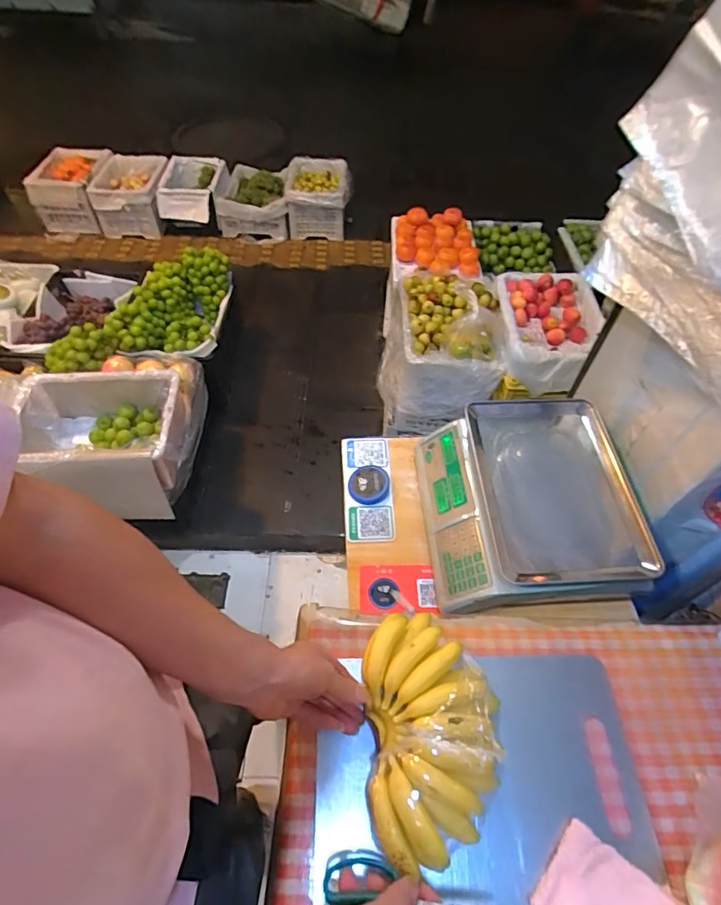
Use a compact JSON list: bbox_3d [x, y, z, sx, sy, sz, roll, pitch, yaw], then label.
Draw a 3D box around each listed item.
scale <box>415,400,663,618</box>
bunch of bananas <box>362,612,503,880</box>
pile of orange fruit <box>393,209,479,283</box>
[{"bbox_3d":[0.277,0.083,0.801,0.321,0.120,0.336,-2,54,-2],"label":"scale"},{"bbox_3d":[0.073,0.279,0.495,0.128,0.053,0.220,-2,54,-2],"label":"bunch of bananas"},{"bbox_3d":[0.260,-0.704,1.654,0.290,0.090,0.409,1,54,0],"label":"pile of orange fruit"}]

